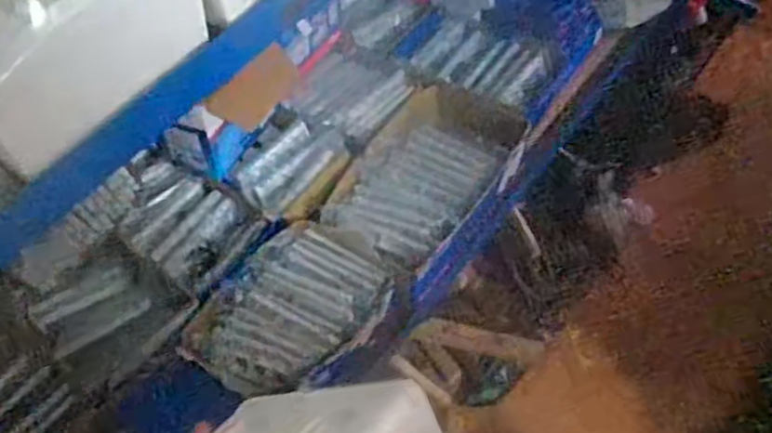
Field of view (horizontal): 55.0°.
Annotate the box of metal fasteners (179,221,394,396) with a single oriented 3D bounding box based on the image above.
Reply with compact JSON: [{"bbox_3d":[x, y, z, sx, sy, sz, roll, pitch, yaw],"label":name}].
[{"bbox_3d":[-0.100,0.111,0.851,0.163,0.058,0.213,28,59,22],"label":"box of metal fasteners"}]

